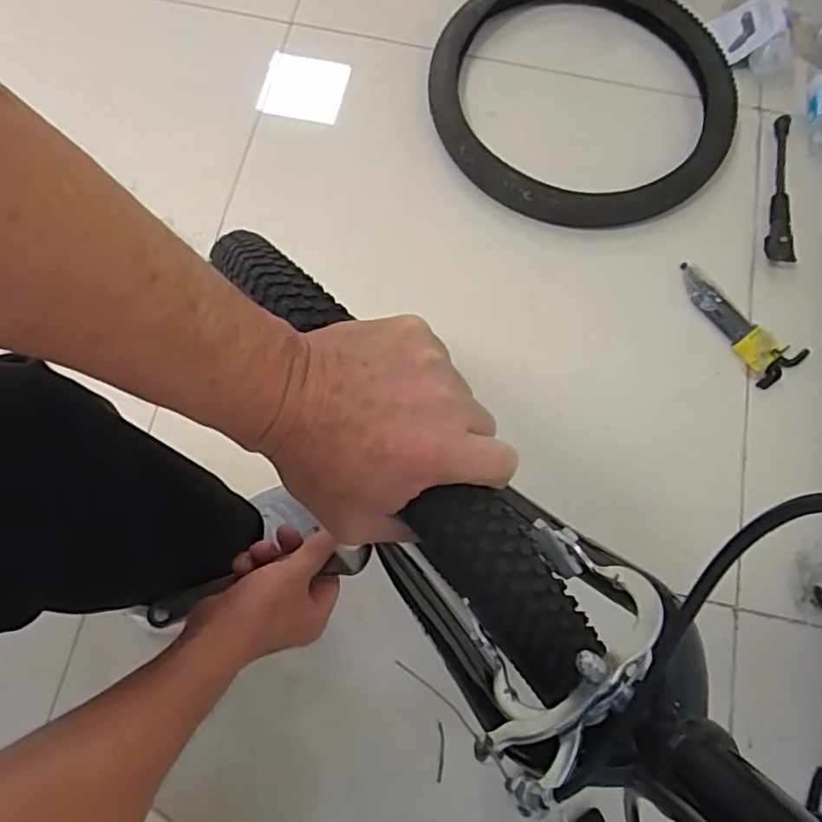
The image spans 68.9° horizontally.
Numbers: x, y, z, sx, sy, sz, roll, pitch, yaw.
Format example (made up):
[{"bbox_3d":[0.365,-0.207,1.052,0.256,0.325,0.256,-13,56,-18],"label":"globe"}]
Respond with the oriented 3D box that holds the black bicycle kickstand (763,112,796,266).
[{"bbox_3d":[0.573,-0.343,0.918,0.041,0.023,0.261,12,71,4],"label":"black bicycle kickstand"}]

